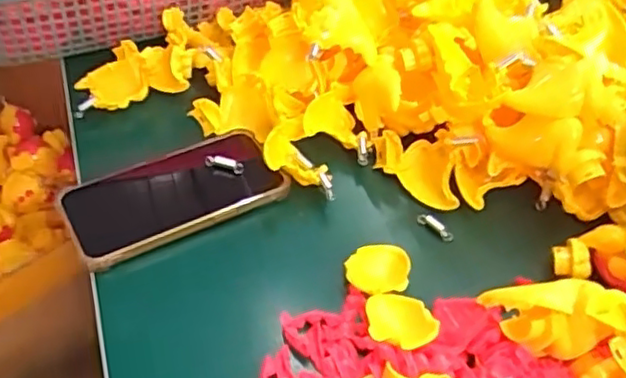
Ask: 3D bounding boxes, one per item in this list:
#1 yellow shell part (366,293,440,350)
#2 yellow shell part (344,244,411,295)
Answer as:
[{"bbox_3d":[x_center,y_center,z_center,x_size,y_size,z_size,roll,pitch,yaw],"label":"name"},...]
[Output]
[{"bbox_3d":[0.051,0.075,0.370,0.038,0.010,0.039,2,43,-2],"label":"yellow shell part"},{"bbox_3d":[0.040,0.051,0.403,0.039,0.011,0.040,2,43,-2],"label":"yellow shell part"}]

